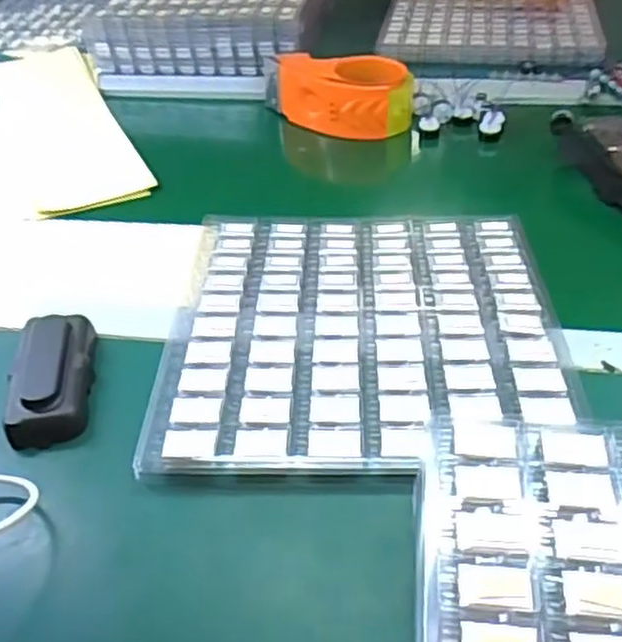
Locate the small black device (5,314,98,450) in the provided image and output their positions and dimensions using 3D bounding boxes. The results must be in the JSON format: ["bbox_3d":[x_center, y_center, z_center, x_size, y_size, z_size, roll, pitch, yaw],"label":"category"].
[{"bbox_3d":[-0.171,0.037,0.480,0.049,0.027,0.099,-6,39,-5],"label":"small black device"}]

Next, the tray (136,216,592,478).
[{"bbox_3d":[0.036,0.001,0.520,0.262,0.022,0.259,0,40,4],"label":"tray"}]

